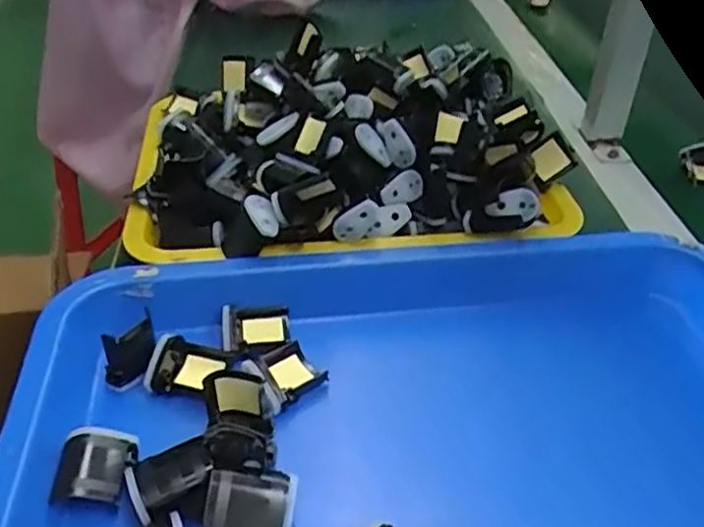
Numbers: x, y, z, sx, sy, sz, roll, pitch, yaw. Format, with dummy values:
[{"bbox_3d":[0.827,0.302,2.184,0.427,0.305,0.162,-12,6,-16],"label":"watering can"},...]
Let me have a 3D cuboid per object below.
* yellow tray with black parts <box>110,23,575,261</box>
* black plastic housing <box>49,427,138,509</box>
[{"bbox_3d":[-0.002,-0.094,0.534,0.332,0.104,0.219,-4,39,-6],"label":"yellow tray with black parts"},{"bbox_3d":[-0.129,0.102,0.342,0.034,0.015,0.040,-1,38,-2],"label":"black plastic housing"}]

